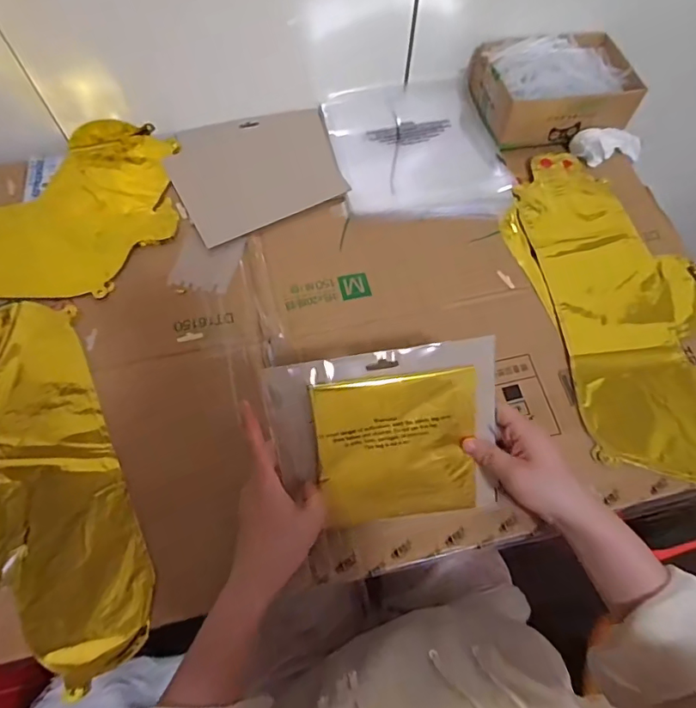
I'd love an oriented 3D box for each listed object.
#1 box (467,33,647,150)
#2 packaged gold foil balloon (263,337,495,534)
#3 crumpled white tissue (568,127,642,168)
[{"bbox_3d":[0.274,-0.351,0.644,0.193,0.076,0.135,-11,66,-5],"label":"box"},{"bbox_3d":[0.036,0.075,0.429,0.191,0.009,0.161,-8,108,-7],"label":"packaged gold foil balloon"},{"bbox_3d":[0.347,-0.275,0.646,0.104,0.032,0.040,-9,64,-19],"label":"crumpled white tissue"}]

